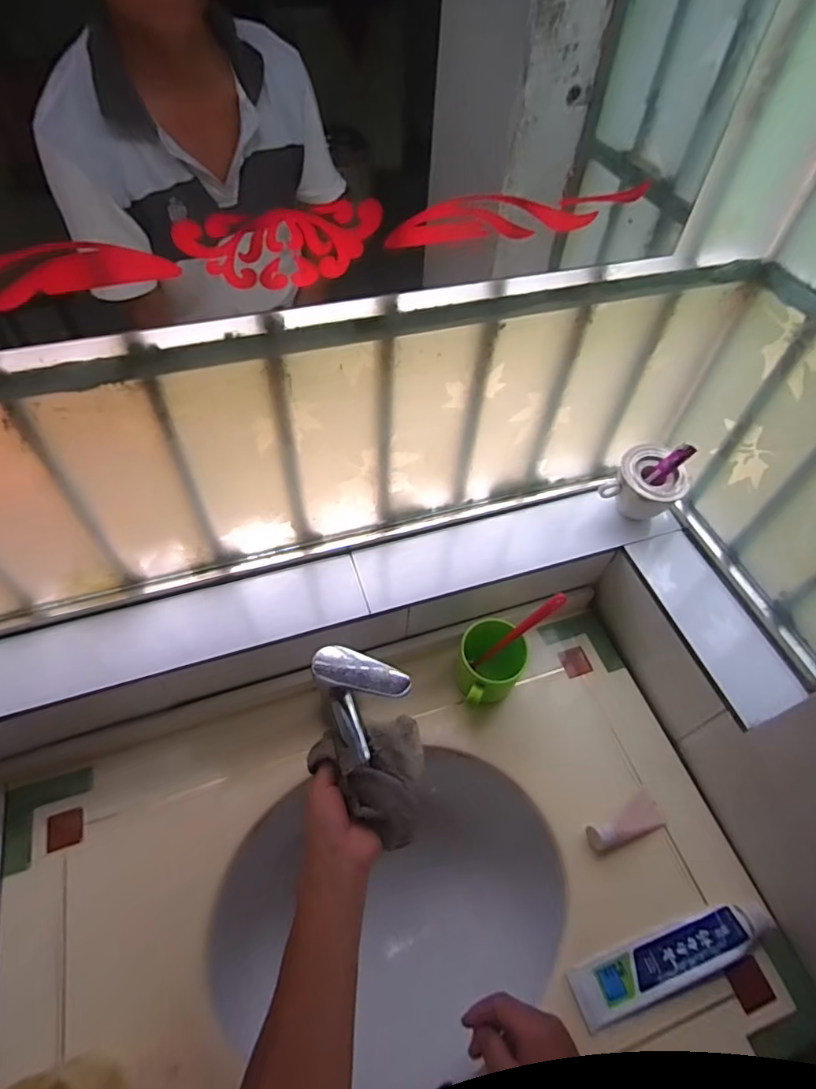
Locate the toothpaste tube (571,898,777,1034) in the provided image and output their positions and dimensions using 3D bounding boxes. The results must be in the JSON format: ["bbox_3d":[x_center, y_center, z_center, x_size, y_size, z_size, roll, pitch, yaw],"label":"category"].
[{"bbox_3d":[0.273,0.424,0.549,0.212,0.041,0.048,-15,55,-14],"label":"toothpaste tube"}]

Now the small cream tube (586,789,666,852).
[{"bbox_3d":[0.253,0.321,0.621,0.104,0.025,0.039,-15,55,-14],"label":"small cream tube"}]

